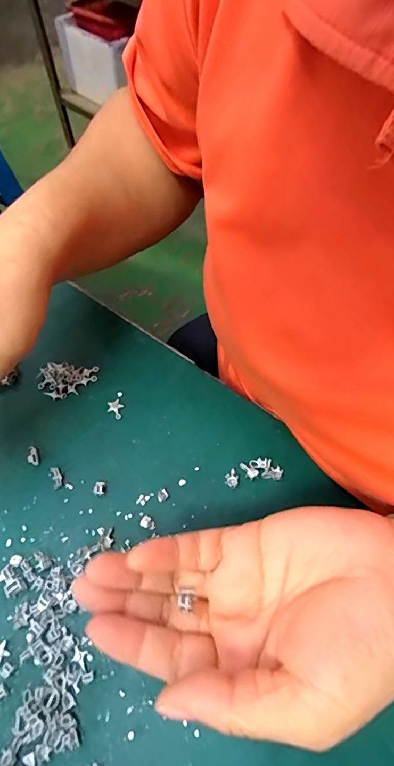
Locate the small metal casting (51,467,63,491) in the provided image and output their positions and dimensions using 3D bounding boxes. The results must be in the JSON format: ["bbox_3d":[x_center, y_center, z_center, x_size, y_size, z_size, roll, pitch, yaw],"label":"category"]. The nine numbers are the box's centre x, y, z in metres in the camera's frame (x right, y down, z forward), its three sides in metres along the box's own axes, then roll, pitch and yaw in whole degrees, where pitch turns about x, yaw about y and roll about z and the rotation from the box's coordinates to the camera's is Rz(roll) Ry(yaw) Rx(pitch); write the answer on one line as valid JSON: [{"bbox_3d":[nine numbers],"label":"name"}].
[{"bbox_3d":[-0.085,0.056,0.250,0.006,0.004,0.014,-18,61,-10],"label":"small metal casting"}]

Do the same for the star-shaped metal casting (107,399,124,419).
[{"bbox_3d":[-0.054,0.016,0.274,0.010,0.004,0.014,-5,60,-3],"label":"star-shaped metal casting"}]

